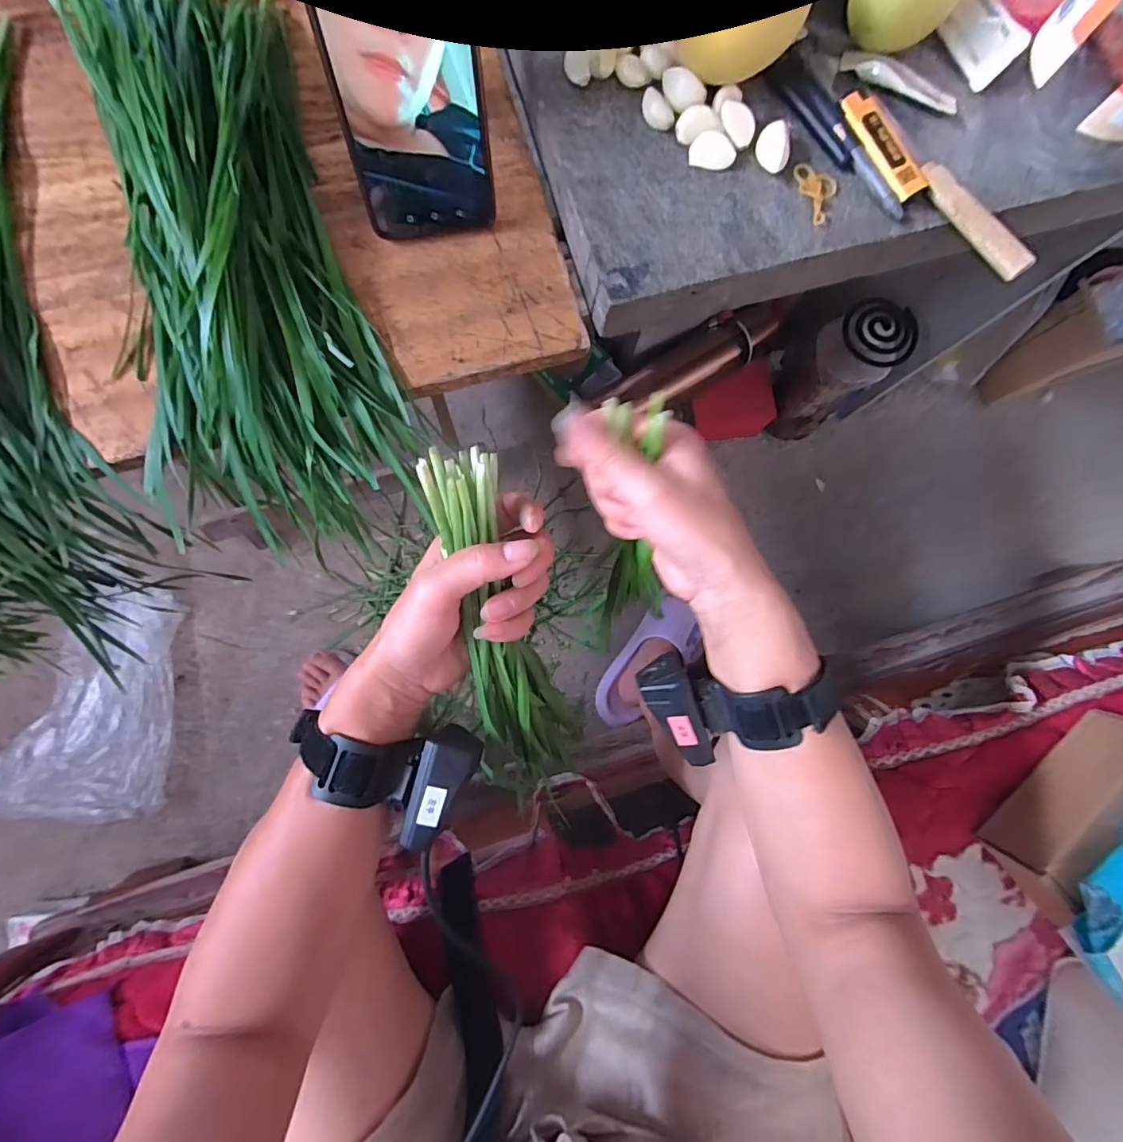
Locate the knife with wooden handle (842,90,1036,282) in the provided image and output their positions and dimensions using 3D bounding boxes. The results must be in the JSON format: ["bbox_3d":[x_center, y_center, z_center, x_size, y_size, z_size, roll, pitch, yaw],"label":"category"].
[{"bbox_3d":[0.233,-0.242,0.323,0.035,0.014,0.153,-41,87,-5],"label":"knife with wooden handle"}]

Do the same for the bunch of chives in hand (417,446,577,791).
[{"bbox_3d":[-0.034,0.043,0.313,0.056,0.035,0.236,-11,117,-3],"label":"bunch of chives in hand"}]

